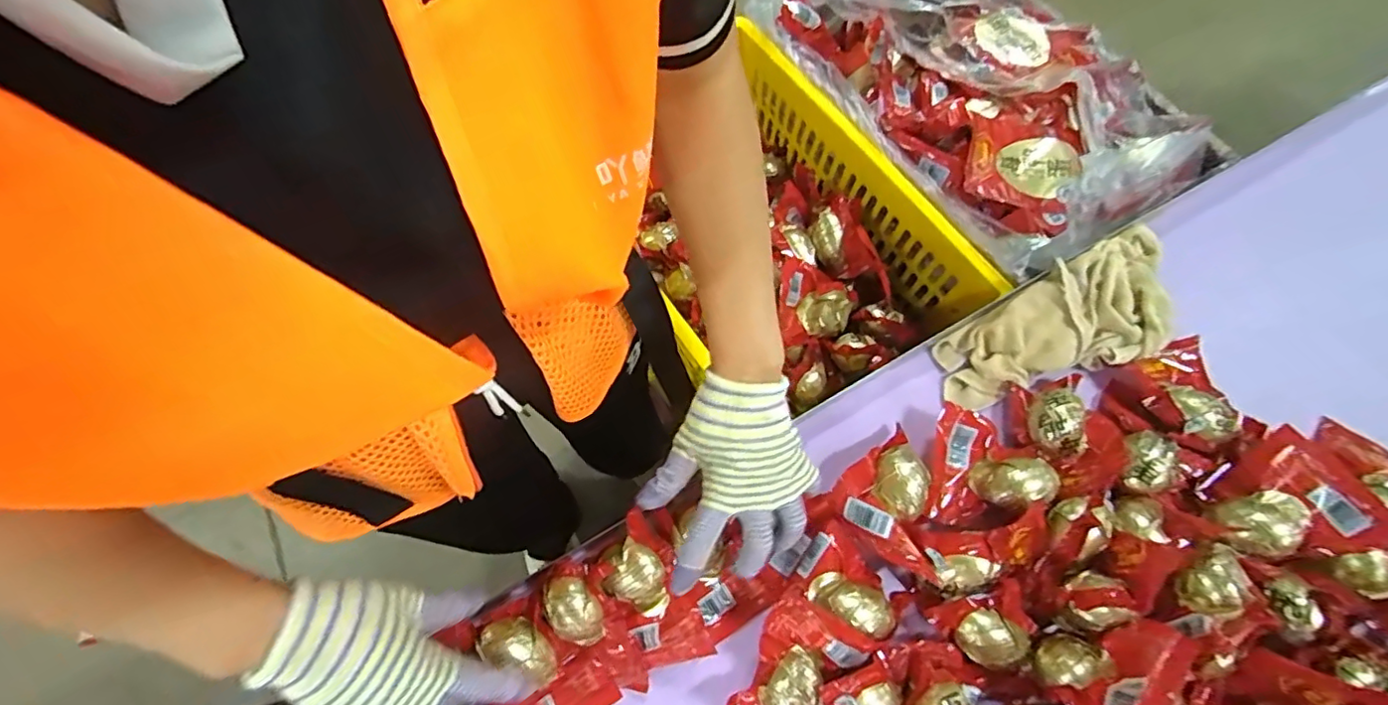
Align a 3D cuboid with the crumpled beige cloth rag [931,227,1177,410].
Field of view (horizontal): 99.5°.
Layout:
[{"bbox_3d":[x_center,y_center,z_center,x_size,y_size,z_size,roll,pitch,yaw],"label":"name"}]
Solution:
[{"bbox_3d":[0.328,-0.021,0.519,0.240,0.041,0.106,-24,73,-8],"label":"crumpled beige cloth rag"}]

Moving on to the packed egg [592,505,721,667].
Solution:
[{"bbox_3d":[-0.034,0.183,0.448,0.056,0.041,0.109,-30,74,-9],"label":"packed egg"}]

